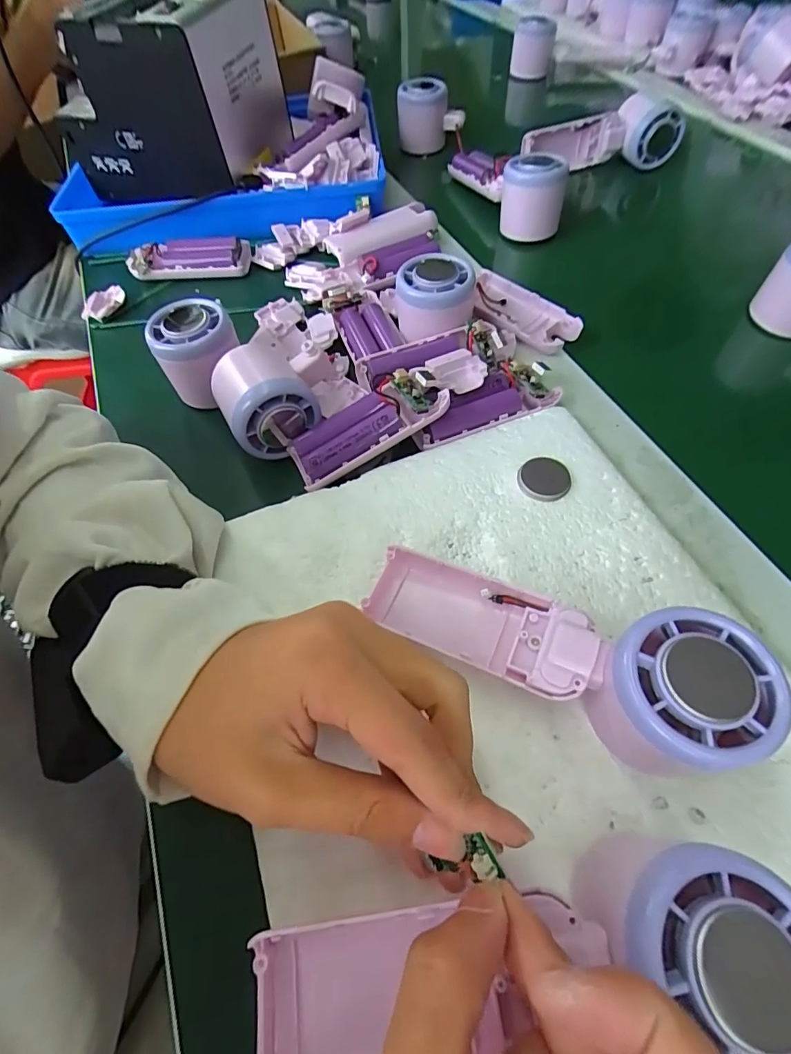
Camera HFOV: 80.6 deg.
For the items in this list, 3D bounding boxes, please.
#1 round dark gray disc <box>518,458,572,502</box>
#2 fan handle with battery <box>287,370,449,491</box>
[{"bbox_3d":[0.089,-0.029,0.277,0.029,0.004,0.029,0,59,4],"label":"round dark gray disc"},{"bbox_3d":[-0.019,-0.062,0.294,0.102,0.021,0.037,-31,61,3],"label":"fan handle with battery"}]

